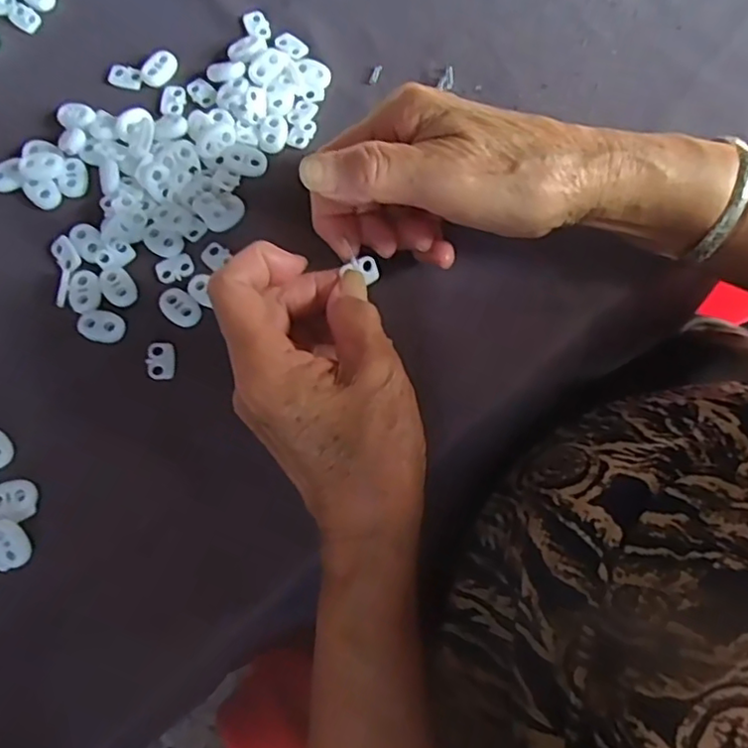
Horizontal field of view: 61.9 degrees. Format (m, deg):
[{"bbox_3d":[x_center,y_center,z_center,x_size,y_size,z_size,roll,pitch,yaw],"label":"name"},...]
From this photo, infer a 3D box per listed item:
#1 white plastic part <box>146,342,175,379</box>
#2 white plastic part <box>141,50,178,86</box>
[{"bbox_3d":[-0.105,-0.007,0.306,0.013,0.004,0.019,-3,75,-2],"label":"white plastic part"},{"bbox_3d":[-0.121,-0.172,0.352,0.016,0.007,0.022,32,77,7],"label":"white plastic part"}]

